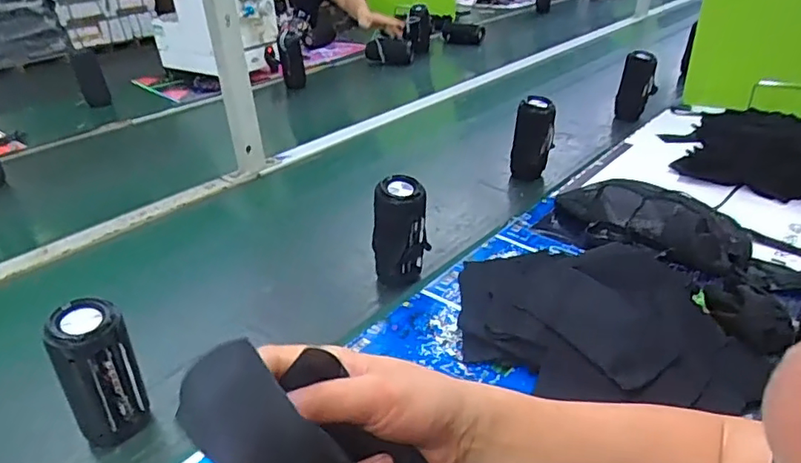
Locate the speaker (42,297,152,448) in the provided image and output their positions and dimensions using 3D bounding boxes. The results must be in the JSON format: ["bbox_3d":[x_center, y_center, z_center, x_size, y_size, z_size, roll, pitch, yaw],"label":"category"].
[{"bbox_3d":[-0.288,0.140,0.539,0.063,0.155,0.049,-24,36,-34],"label":"speaker"}]

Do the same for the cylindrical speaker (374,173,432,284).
[{"bbox_3d":[0.001,0.006,0.741,0.059,0.146,0.056,-2,29,1],"label":"cylindrical speaker"}]

